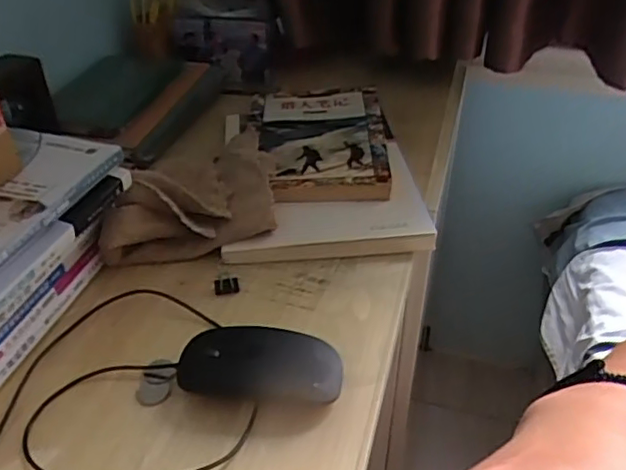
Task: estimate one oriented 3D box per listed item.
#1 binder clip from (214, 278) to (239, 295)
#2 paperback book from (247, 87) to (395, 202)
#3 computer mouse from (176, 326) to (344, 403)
[{"bbox_3d":[-0.071,0.042,0.492,0.020,0.009,0.010,-5,37,-6],"label":"binder clip"},{"bbox_3d":[0.007,-0.106,0.658,0.146,0.022,0.239,0,38,0],"label":"paperback book"},{"bbox_3d":[-0.036,0.092,0.417,0.109,0.028,0.051,2,38,3],"label":"computer mouse"}]

